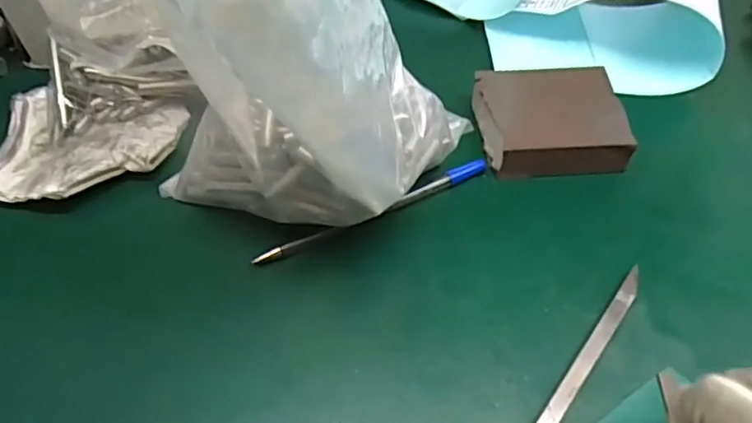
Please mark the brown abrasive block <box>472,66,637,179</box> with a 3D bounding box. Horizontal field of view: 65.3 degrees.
[{"bbox_3d":[0.104,-0.055,0.351,0.082,0.025,0.074,-2,54,1],"label":"brown abrasive block"}]

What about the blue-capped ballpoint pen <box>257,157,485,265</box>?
[{"bbox_3d":[0.000,0.000,0.326,0.141,0.009,0.008,-24,56,-14],"label":"blue-capped ballpoint pen"}]

